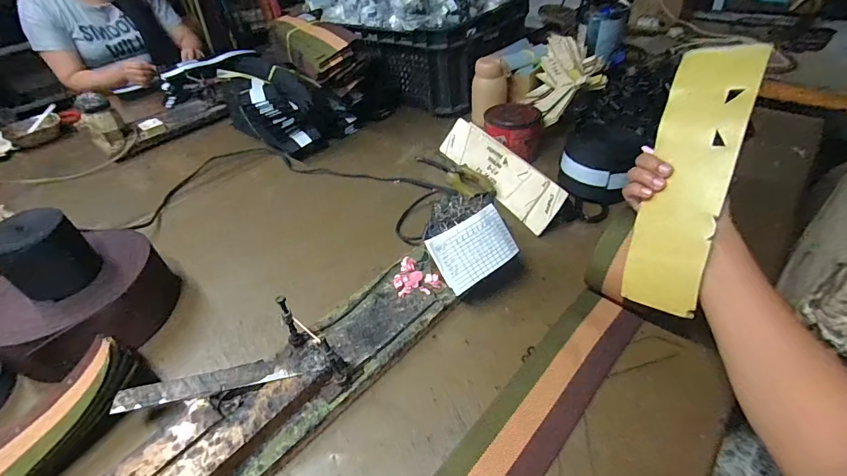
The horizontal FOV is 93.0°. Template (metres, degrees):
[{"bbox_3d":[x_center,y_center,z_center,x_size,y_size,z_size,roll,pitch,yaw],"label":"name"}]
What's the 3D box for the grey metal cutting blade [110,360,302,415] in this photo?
[{"bbox_3d":[-0.225,0.151,0.419,0.173,0.006,0.028,-9,42,-8],"label":"grey metal cutting blade"}]

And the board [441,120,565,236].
[{"bbox_3d":[0.127,-0.124,0.707,0.010,0.078,0.318,19,23,-40],"label":"board"}]

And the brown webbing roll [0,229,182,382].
[{"bbox_3d":[-0.435,0.082,0.522,0.166,0.086,0.182,-3,42,3],"label":"brown webbing roll"}]

